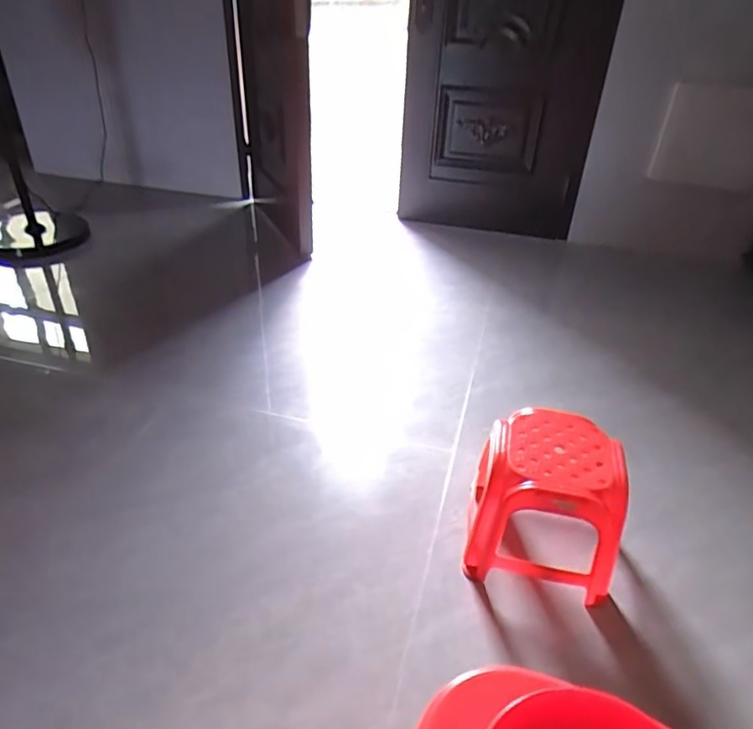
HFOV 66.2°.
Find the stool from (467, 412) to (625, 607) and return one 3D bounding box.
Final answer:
[{"bbox_3d":[0.344,0.276,1.199,0.268,0.263,0.269,8,35,9],"label":"stool"}]

